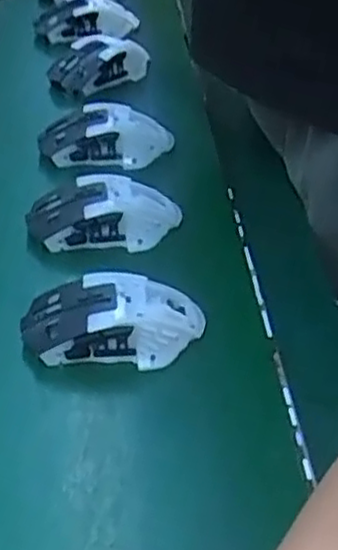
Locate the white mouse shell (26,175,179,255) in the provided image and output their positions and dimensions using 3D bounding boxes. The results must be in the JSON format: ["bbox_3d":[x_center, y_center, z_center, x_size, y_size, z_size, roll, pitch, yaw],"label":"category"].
[{"bbox_3d":[-0.049,-0.048,0.575,0.116,0.035,0.056,-1,41,-4],"label":"white mouse shell"}]

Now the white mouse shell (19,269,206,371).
[{"bbox_3d":[-0.036,0.030,0.489,0.114,0.038,0.055,-3,41,-5],"label":"white mouse shell"}]

